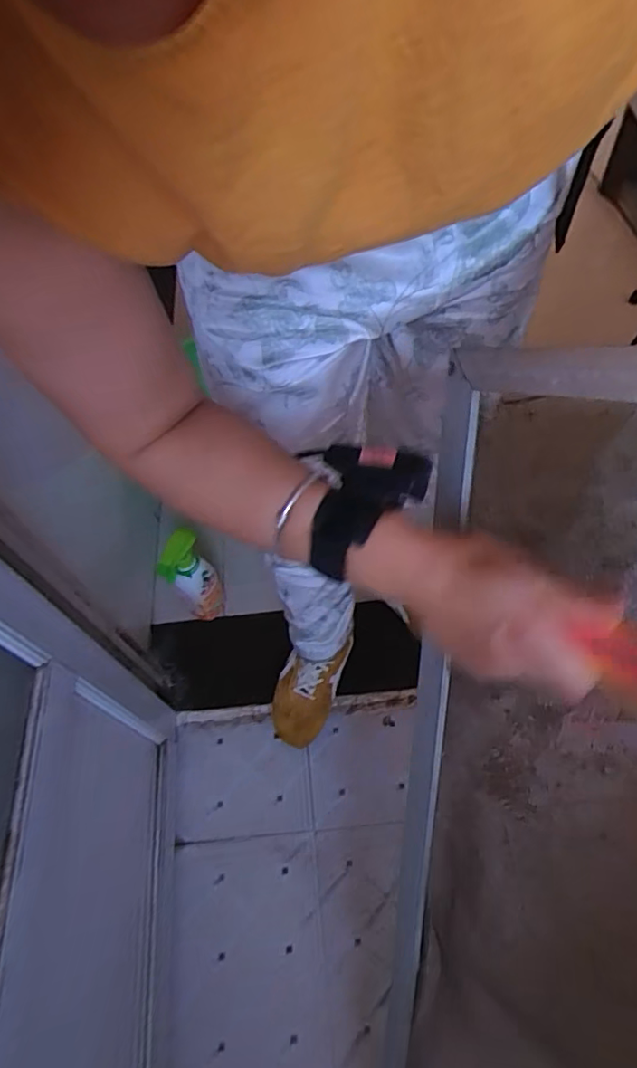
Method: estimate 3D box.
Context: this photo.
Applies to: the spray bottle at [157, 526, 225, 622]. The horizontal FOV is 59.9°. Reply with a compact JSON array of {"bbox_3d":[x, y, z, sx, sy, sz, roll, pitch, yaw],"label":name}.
[{"bbox_3d":[-0.230,0.079,1.004,0.060,0.236,0.097,23,63,26],"label":"spray bottle"}]

